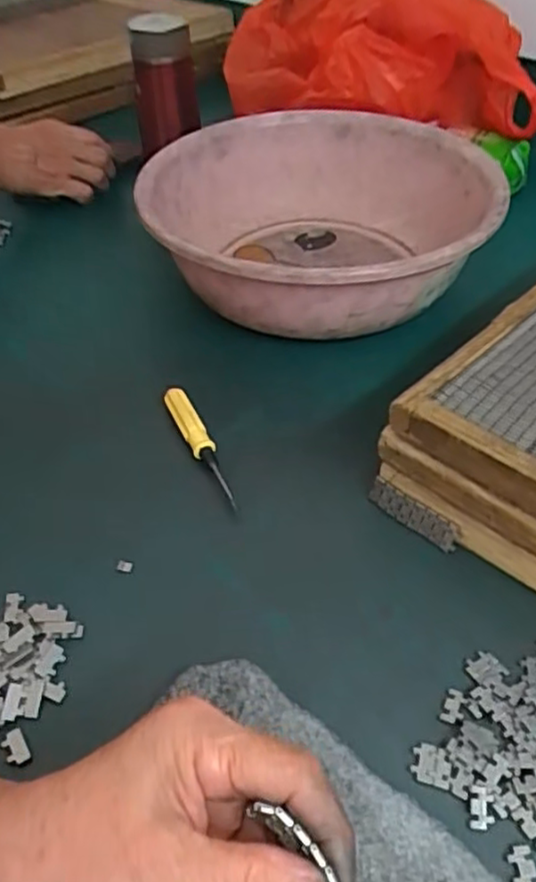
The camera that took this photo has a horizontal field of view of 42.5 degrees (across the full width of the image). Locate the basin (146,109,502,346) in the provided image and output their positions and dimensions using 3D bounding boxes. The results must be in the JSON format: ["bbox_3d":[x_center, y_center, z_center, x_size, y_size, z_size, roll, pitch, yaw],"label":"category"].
[{"bbox_3d":[0.046,-0.185,0.602,0.287,0.103,0.289,-1,43,1],"label":"basin"}]

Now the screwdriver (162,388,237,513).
[{"bbox_3d":[-0.046,0.004,0.471,0.015,0.020,0.113,-18,46,-18],"label":"screwdriver"}]

